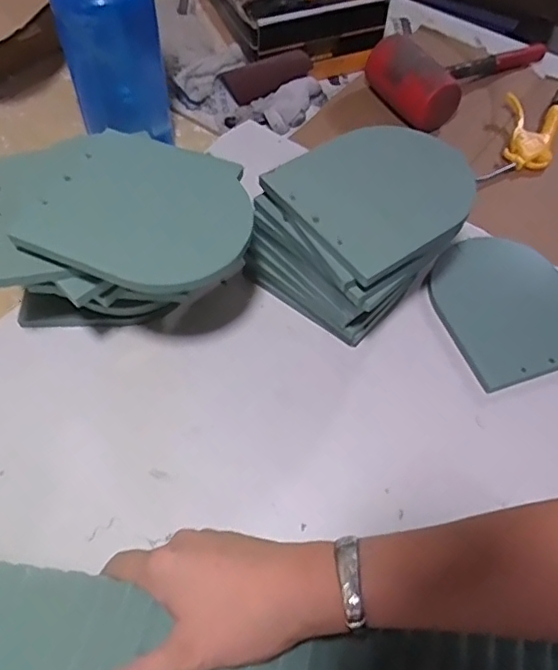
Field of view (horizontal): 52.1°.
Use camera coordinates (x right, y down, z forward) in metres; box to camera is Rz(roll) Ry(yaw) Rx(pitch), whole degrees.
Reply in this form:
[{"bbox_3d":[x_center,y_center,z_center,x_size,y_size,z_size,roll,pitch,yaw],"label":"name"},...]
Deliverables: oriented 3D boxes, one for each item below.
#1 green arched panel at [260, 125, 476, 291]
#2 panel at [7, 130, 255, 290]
[{"bbox_3d":[0.095,-0.144,0.585,0.160,0.181,0.016,56,38,-2],"label":"green arched panel"},{"bbox_3d":[-0.105,-0.106,0.471,0.166,0.015,0.146,18,59,9],"label":"panel"}]

